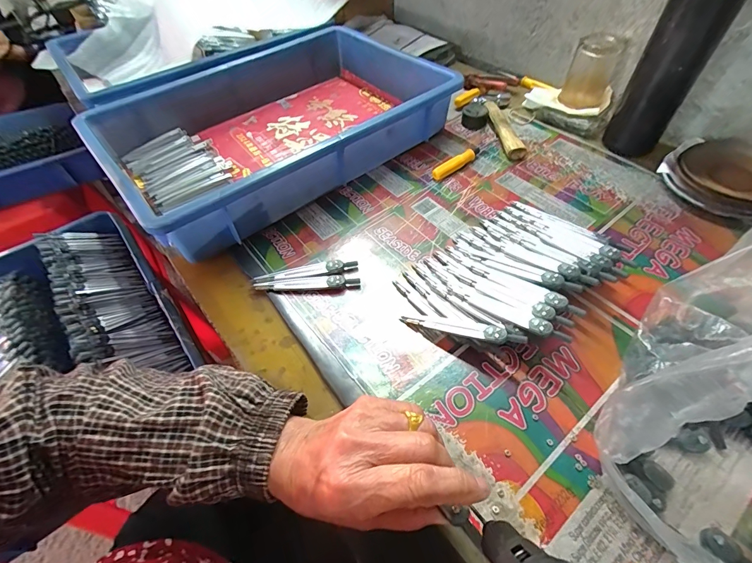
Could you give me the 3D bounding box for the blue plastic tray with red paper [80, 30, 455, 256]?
[{"bbox_3d":[-0.132,-0.220,0.499,0.410,0.083,0.294,-35,59,-21],"label":"blue plastic tray with red paper"}]

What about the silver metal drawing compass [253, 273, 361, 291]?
[{"bbox_3d":[-0.070,0.002,0.374,0.106,0.006,0.016,-1,53,3],"label":"silver metal drawing compass"}]

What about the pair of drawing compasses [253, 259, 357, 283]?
[{"bbox_3d":[-0.074,-0.011,0.383,0.108,0.006,0.015,-13,53,-6],"label":"pair of drawing compasses"}]

